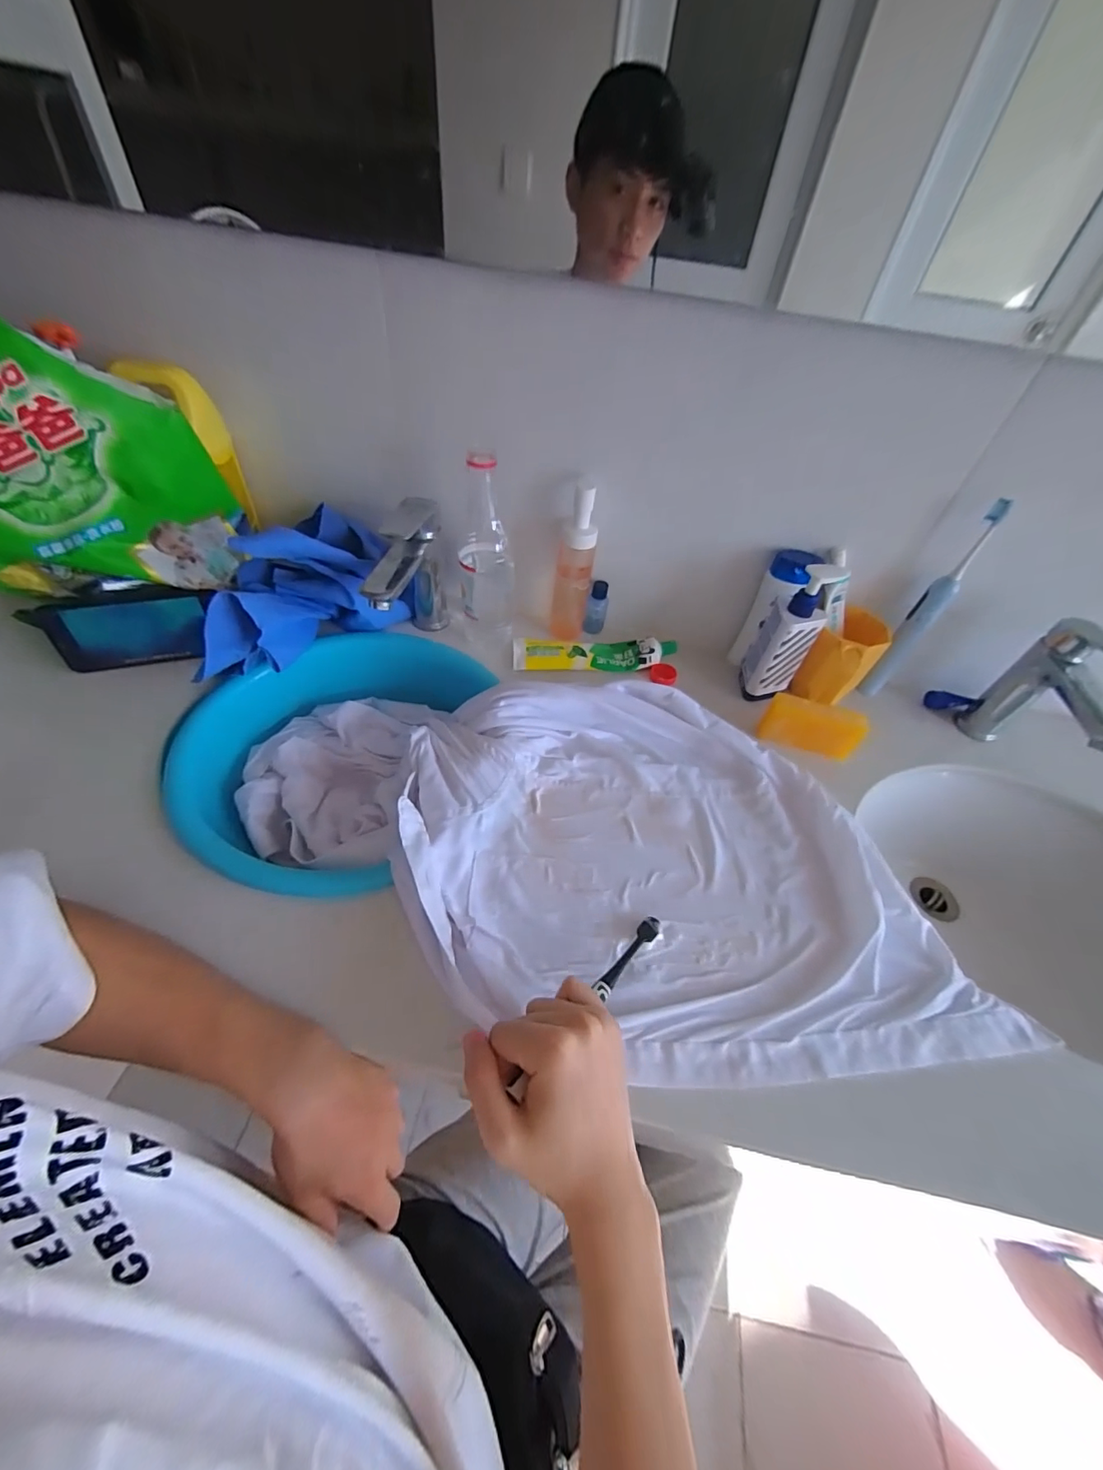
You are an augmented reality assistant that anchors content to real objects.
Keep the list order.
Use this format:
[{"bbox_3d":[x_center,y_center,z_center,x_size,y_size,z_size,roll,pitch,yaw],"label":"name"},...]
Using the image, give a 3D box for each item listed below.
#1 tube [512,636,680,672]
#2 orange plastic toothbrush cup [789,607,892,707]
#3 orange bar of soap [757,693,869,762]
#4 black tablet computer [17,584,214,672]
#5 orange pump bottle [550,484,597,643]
[{"bbox_3d":[0.055,-0.107,0.635,0.207,0.030,0.044,0,49,-7],"label":"tube"},{"bbox_3d":[0.348,-0.090,0.593,0.104,0.084,0.064,-34,60,-30],"label":"orange plastic toothbrush cup"},{"bbox_3d":[0.294,-0.009,0.564,0.101,0.061,0.023,18,49,9],"label":"orange bar of soap"},{"bbox_3d":[-0.461,-0.116,0.548,0.163,0.082,0.018,-12,42,-17],"label":"black tablet computer"},{"bbox_3d":[0.026,-0.204,0.621,0.048,0.204,0.042,7,49,-1],"label":"orange pump bottle"}]

